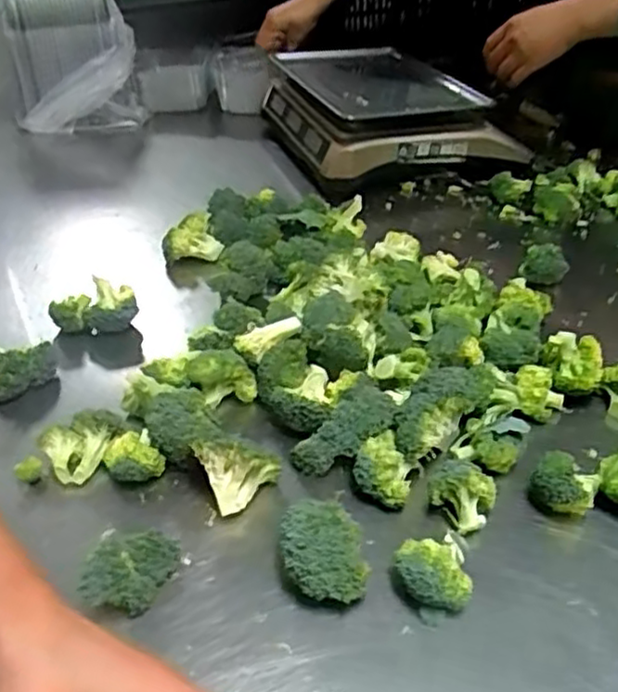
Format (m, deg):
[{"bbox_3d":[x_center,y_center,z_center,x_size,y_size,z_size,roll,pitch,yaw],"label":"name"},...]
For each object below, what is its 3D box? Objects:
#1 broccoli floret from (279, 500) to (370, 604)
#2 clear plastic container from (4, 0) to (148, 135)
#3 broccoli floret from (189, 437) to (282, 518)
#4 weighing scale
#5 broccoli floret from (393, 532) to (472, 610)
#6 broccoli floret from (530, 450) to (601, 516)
[{"bbox_3d":[0.010,0.142,0.472,0.055,0.054,0.058,0,37,-1],"label":"broccoli floret"},{"bbox_3d":[-0.381,-0.470,1.144,0.192,0.229,0.144,-9,38,-13],"label":"clear plastic container"},{"bbox_3d":[-0.051,0.098,0.518,0.062,0.061,0.032,-7,38,-10],"label":"broccoli floret"},{"bbox_3d":[0.117,-0.377,1.101,0.291,0.125,0.336,-13,39,-17],"label":"weighing scale"},{"bbox_3d":[0.083,0.155,0.474,0.049,0.040,0.047,-4,37,-6],"label":"broccoli floret"},{"bbox_3d":[0.196,0.107,0.538,0.048,0.044,0.032,19,41,23],"label":"broccoli floret"}]

